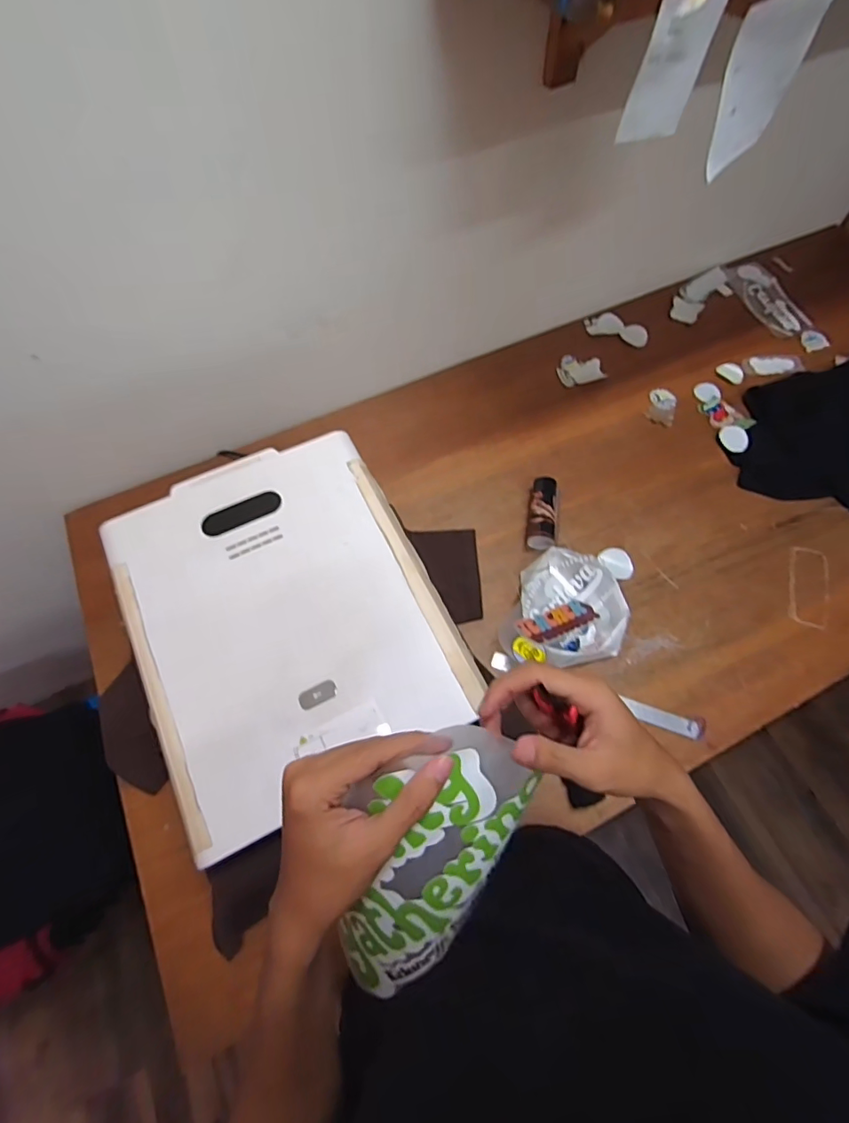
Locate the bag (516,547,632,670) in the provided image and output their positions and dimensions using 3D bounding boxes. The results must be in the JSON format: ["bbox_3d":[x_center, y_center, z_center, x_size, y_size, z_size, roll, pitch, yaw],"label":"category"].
[{"bbox_3d":[0.250,0.076,0.857,0.183,0.044,0.230,11,66,4],"label":"bag"}]

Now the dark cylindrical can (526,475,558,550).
[{"bbox_3d":[0.223,-0.092,0.938,0.055,0.039,0.149,9,66,3],"label":"dark cylindrical can"}]

